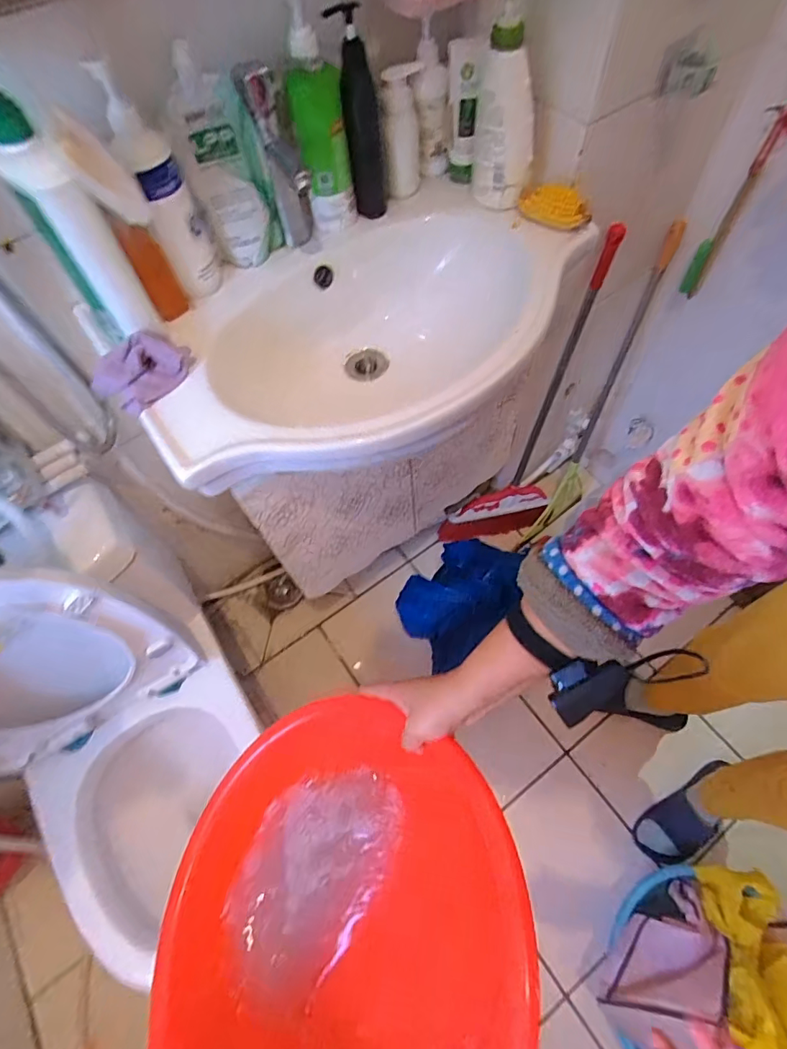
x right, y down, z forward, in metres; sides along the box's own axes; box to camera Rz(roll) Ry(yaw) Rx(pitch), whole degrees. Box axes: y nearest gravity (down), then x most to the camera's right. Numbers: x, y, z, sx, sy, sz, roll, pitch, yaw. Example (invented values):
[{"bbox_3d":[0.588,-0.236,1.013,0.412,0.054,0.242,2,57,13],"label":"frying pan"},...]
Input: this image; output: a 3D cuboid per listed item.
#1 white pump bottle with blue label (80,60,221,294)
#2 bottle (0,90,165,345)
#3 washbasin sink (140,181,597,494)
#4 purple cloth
[{"bbox_3d":[-0.262,-0.376,0.568,0.062,0.211,0.057,-20,63,-7],"label":"white pump bottle with blue label"},{"bbox_3d":[-0.327,-0.310,0.490,0.063,0.251,0.087,-34,66,-13],"label":"bottle"},{"bbox_3d":[-0.032,-0.232,0.671,0.565,0.157,0.371,-36,66,-14],"label":"washbasin sink"},{"bbox_3d":[-0.296,-0.187,0.573,0.090,0.045,0.100,28,68,17],"label":"purple cloth"}]

